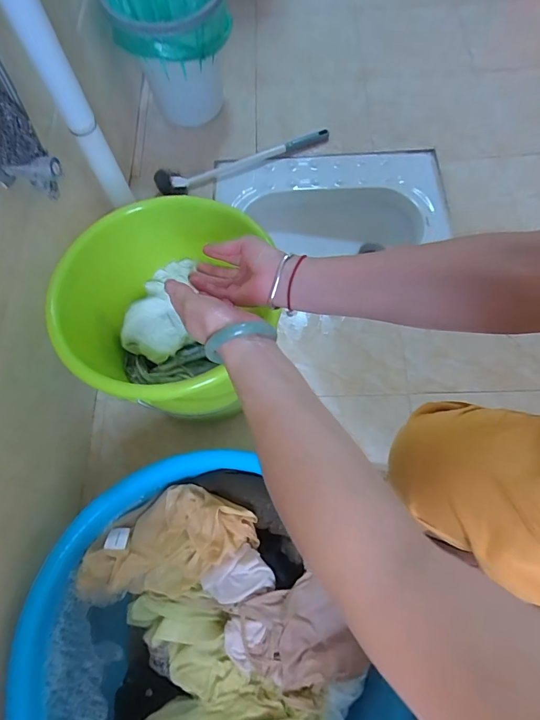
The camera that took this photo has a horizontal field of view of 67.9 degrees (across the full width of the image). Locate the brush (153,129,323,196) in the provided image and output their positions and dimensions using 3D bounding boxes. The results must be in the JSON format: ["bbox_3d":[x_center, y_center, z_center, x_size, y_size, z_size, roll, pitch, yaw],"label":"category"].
[{"bbox_3d":[-0.061,-0.497,0.982,0.450,0.064,0.054,-24,70,-7],"label":"brush"}]

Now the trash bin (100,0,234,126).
[{"bbox_3d":[-0.217,-0.727,0.954,0.254,0.288,0.243,-14,69,-3],"label":"trash bin"}]

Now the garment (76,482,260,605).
[{"bbox_3d":[-0.149,0.255,0.552,0.243,0.051,0.128,-30,71,-9],"label":"garment"}]

